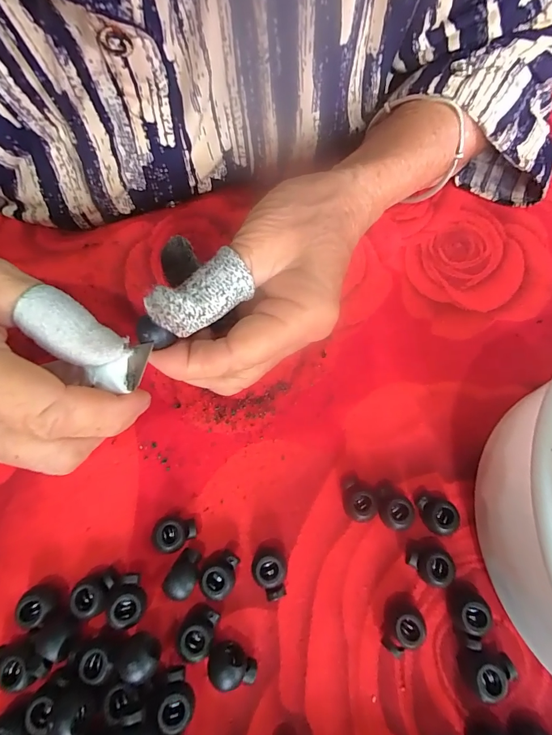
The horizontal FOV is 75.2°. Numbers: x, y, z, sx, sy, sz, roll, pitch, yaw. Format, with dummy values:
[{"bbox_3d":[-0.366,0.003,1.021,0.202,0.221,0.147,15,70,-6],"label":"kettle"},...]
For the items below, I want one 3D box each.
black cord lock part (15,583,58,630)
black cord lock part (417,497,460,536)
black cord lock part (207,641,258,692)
[{"bbox_3d":[-0.099,0.099,0.150,0.013,0.011,0.014,0,70,1],"label":"black cord lock part"},{"bbox_3d":[0.073,0.068,0.165,0.017,0.011,0.014,10,71,3],"label":"black cord lock part"},{"bbox_3d":[-0.018,0.121,0.147,0.019,0.011,0.013,-2,71,-1],"label":"black cord lock part"}]

